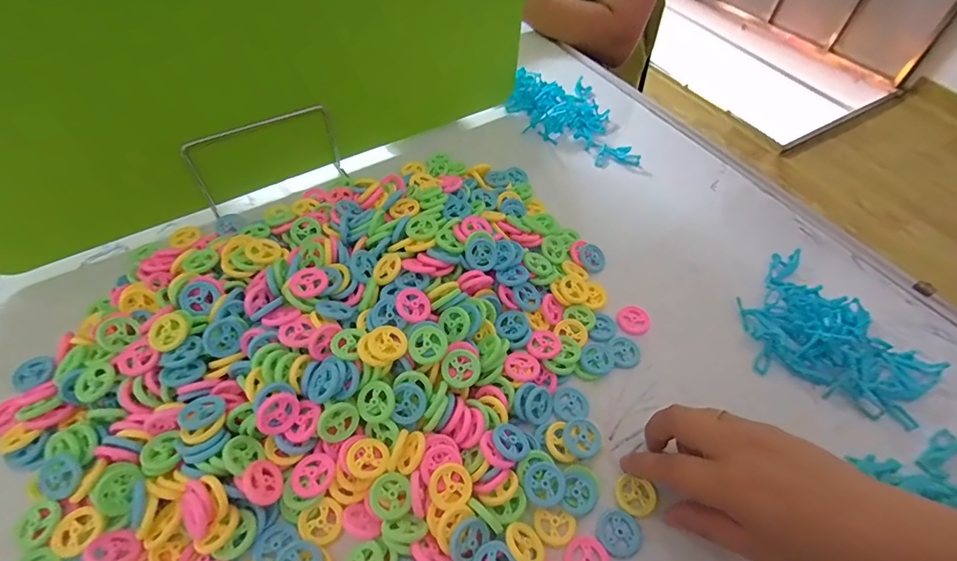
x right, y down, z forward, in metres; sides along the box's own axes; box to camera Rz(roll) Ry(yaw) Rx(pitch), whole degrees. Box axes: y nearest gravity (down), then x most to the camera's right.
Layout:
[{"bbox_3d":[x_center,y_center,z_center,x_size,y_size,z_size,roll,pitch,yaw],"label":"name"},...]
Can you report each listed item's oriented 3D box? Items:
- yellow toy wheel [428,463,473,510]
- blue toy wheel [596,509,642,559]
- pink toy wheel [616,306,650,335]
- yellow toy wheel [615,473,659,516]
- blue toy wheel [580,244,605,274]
[{"bbox_3d":[-0.019,0.140,0.306,0.029,0.005,0.028,1,51,-1],"label":"yellow toy wheel"},{"bbox_3d":[0.099,0.177,0.312,0.030,0.004,0.030,1,51,-1],"label":"blue toy wheel"},{"bbox_3d":[0.146,0.038,0.421,0.029,0.005,0.028,1,51,-1],"label":"pink toy wheel"},{"bbox_3d":[0.114,0.156,0.325,0.026,0.006,0.028,1,51,-1],"label":"yellow toy wheel"},{"bbox_3d":[0.118,-0.022,0.460,0.027,0.005,0.030,-34,87,-24],"label":"blue toy wheel"}]

